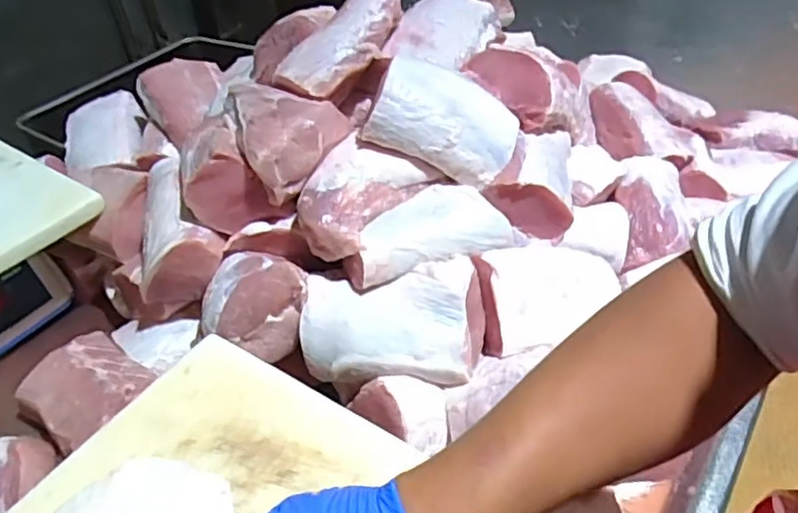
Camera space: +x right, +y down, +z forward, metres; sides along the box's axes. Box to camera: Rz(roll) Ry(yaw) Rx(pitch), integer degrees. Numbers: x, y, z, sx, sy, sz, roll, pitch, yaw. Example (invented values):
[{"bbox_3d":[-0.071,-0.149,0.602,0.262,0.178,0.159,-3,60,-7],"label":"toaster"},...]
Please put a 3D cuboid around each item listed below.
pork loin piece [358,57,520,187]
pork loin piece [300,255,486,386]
[{"bbox_3d":[0.052,-0.153,0.698,0.157,0.065,0.125,25,74,-8],"label":"pork loin piece"},{"bbox_3d":[-0.005,0.071,0.656,0.178,0.070,0.118,-1,73,9],"label":"pork loin piece"}]

